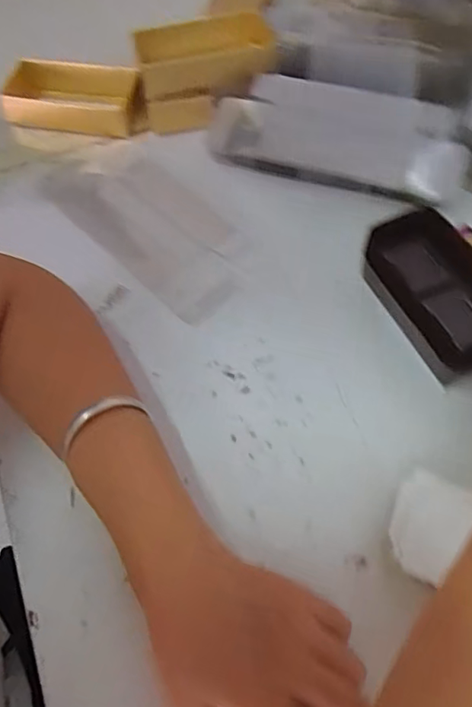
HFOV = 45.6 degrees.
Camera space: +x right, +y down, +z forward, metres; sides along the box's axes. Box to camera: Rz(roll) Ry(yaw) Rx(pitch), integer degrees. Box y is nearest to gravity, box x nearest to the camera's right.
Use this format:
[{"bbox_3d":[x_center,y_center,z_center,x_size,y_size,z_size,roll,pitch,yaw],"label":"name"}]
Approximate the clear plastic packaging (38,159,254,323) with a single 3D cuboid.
[{"bbox_3d":[-0.067,-0.106,0.462,0.091,0.007,0.192,-40,66,-19],"label":"clear plastic packaging"}]

